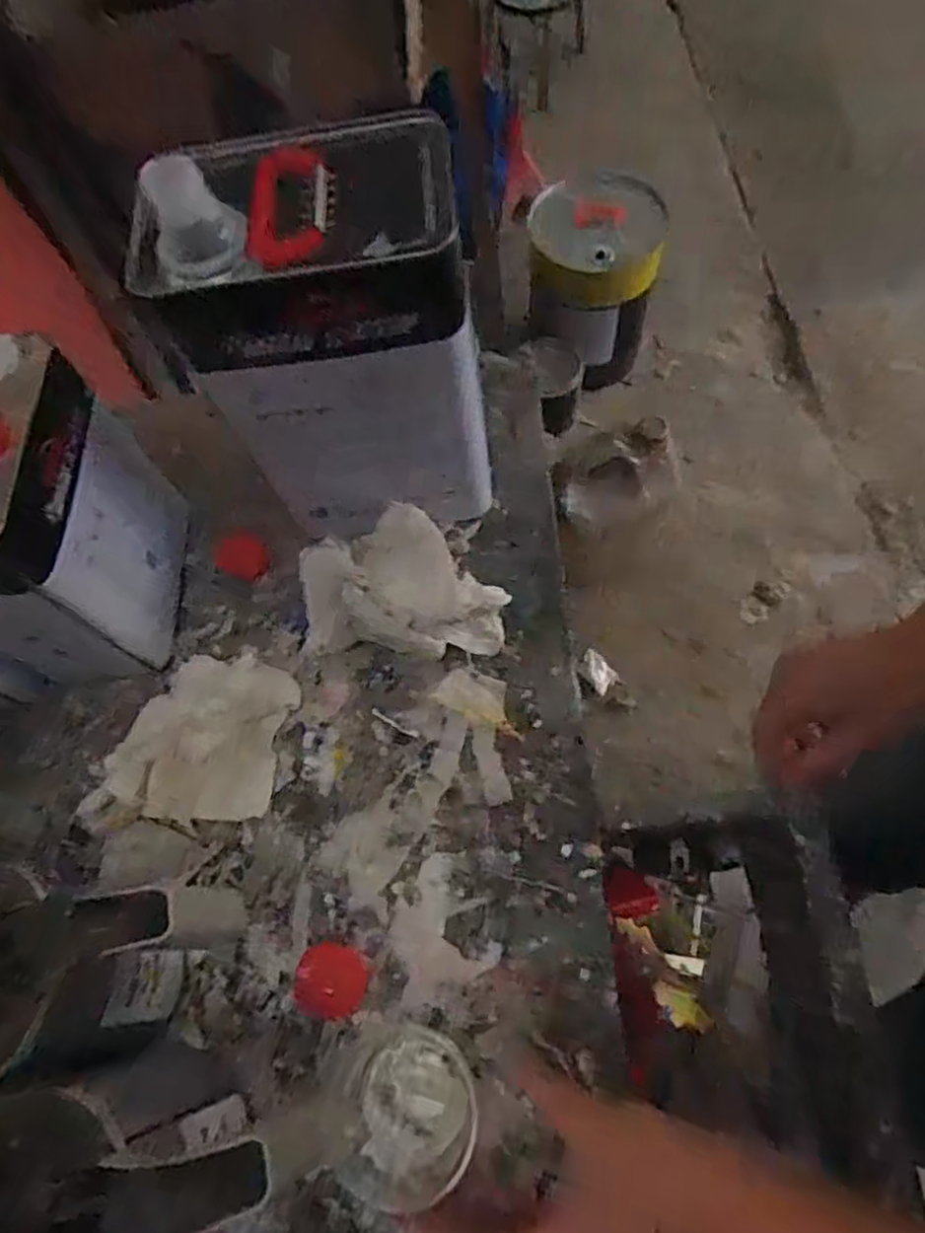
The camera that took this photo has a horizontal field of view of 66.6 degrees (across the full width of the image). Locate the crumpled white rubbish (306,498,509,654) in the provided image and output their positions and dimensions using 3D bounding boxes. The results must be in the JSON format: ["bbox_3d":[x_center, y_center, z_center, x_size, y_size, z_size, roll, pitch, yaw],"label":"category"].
[{"bbox_3d":[-0.048,-0.025,0.530,0.157,0.049,0.106,-2,66,5],"label":"crumpled white rubbish"}]

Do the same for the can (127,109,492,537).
[{"bbox_3d":[-0.078,-0.173,0.480,0.171,0.267,0.121,-9,65,2],"label":"can"}]

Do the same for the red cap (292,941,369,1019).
[{"bbox_3d":[-0.082,0.225,0.437,0.044,0.008,0.040,-3,67,6],"label":"red cap"}]

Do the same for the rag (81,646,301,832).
[{"bbox_3d":[-0.185,0.090,0.501,0.106,0.030,0.132,10,68,11],"label":"rag"}]

